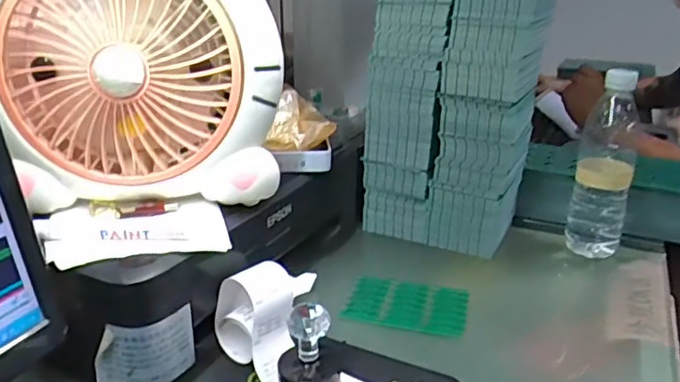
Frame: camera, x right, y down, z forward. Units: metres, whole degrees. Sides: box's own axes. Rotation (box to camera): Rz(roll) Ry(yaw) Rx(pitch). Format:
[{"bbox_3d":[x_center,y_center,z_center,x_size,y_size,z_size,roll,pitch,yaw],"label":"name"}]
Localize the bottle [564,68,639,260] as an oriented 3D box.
[{"bbox_3d":[0.322,-0.030,0.691,0.065,0.217,0.071,9,24,21],"label":"bottle"}]

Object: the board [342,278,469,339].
[{"bbox_3d":[0.070,0.117,0.598,0.123,0.005,0.086,7,23,15],"label":"board"}]

